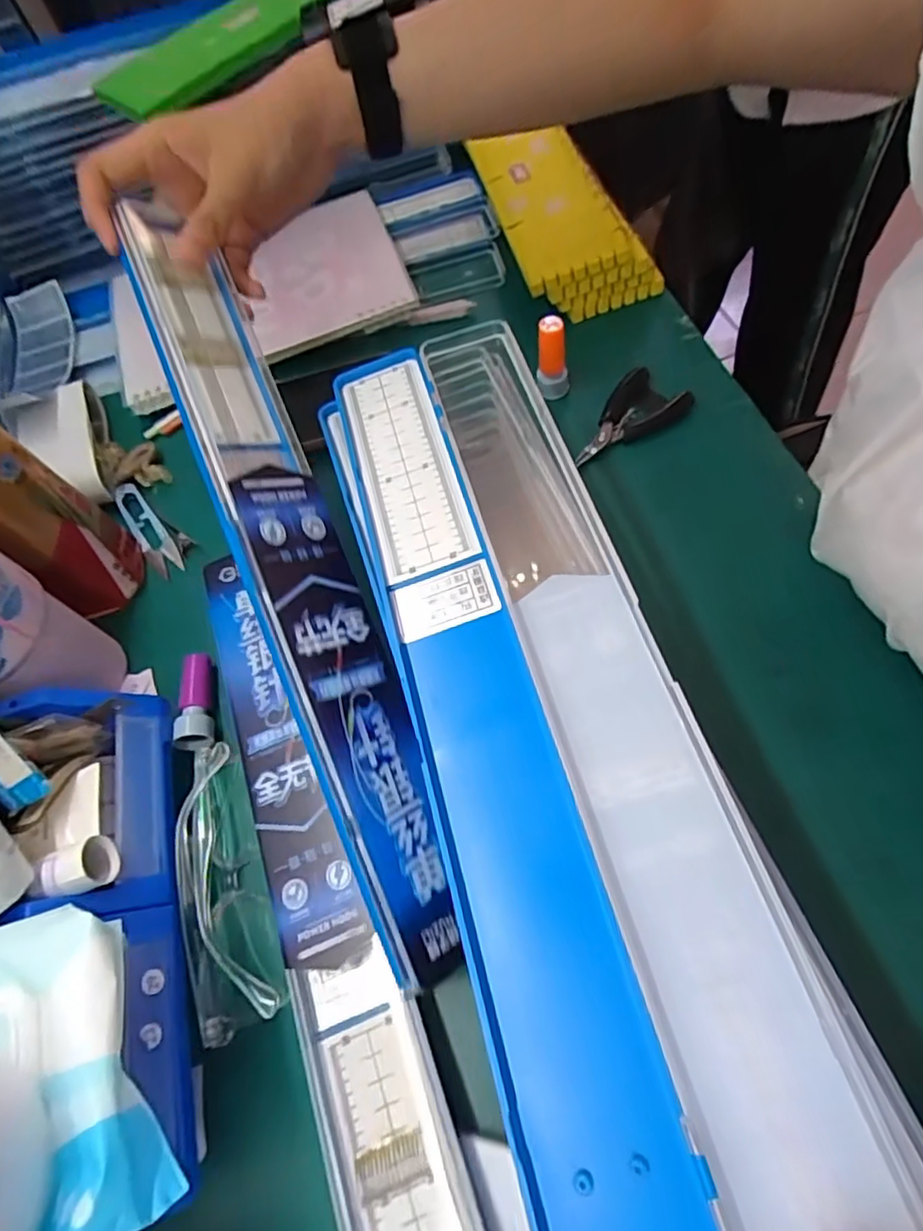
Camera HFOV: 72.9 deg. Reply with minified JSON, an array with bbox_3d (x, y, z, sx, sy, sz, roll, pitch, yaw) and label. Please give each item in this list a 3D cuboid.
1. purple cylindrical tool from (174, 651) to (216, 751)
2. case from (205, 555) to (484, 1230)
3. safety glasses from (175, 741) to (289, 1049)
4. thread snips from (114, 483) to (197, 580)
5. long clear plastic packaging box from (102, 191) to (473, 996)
[{"bbox_3d":[-0.166,0.053,0.392,0.022,0.020,0.062,-13,62,2],"label":"purple cylindrical tool"},{"bbox_3d":[-0.073,0.142,0.328,0.055,0.036,0.421,-23,62,-3],"label":"case"},{"bbox_3d":[-0.131,0.142,0.337,0.047,0.032,0.144,-23,62,-3],"label":"safety glasses"},{"bbox_3d":[-0.239,-0.069,0.482,0.032,0.010,0.100,-40,64,-12],"label":"thread snips"},{"bbox_3d":[-0.087,-0.018,0.330,0.062,0.030,0.402,-13,74,-39],"label":"long clear plastic packaging box"}]

